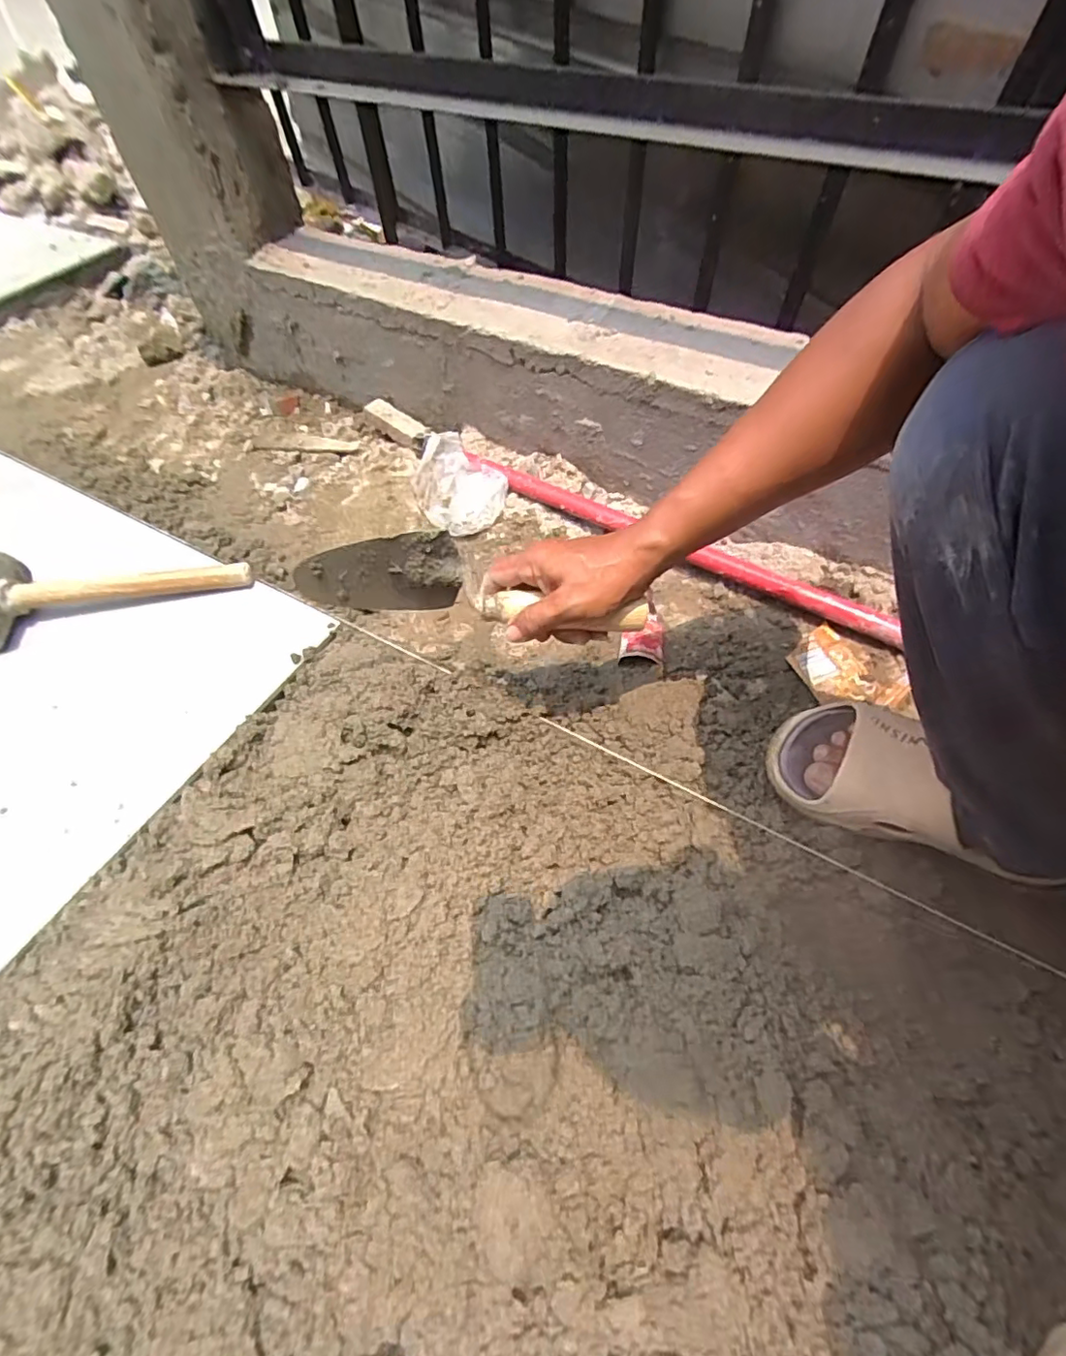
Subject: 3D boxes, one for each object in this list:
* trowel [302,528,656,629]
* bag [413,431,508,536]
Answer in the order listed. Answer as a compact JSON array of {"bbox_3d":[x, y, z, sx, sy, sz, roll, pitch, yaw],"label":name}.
[{"bbox_3d":[-0.046,-0.071,0.468,0.270,0.079,0.042,8,56,1],"label":"trowel"},{"bbox_3d":[-0.102,-0.254,0.754,0.123,0.056,0.103,35,62,21],"label":"bag"}]

